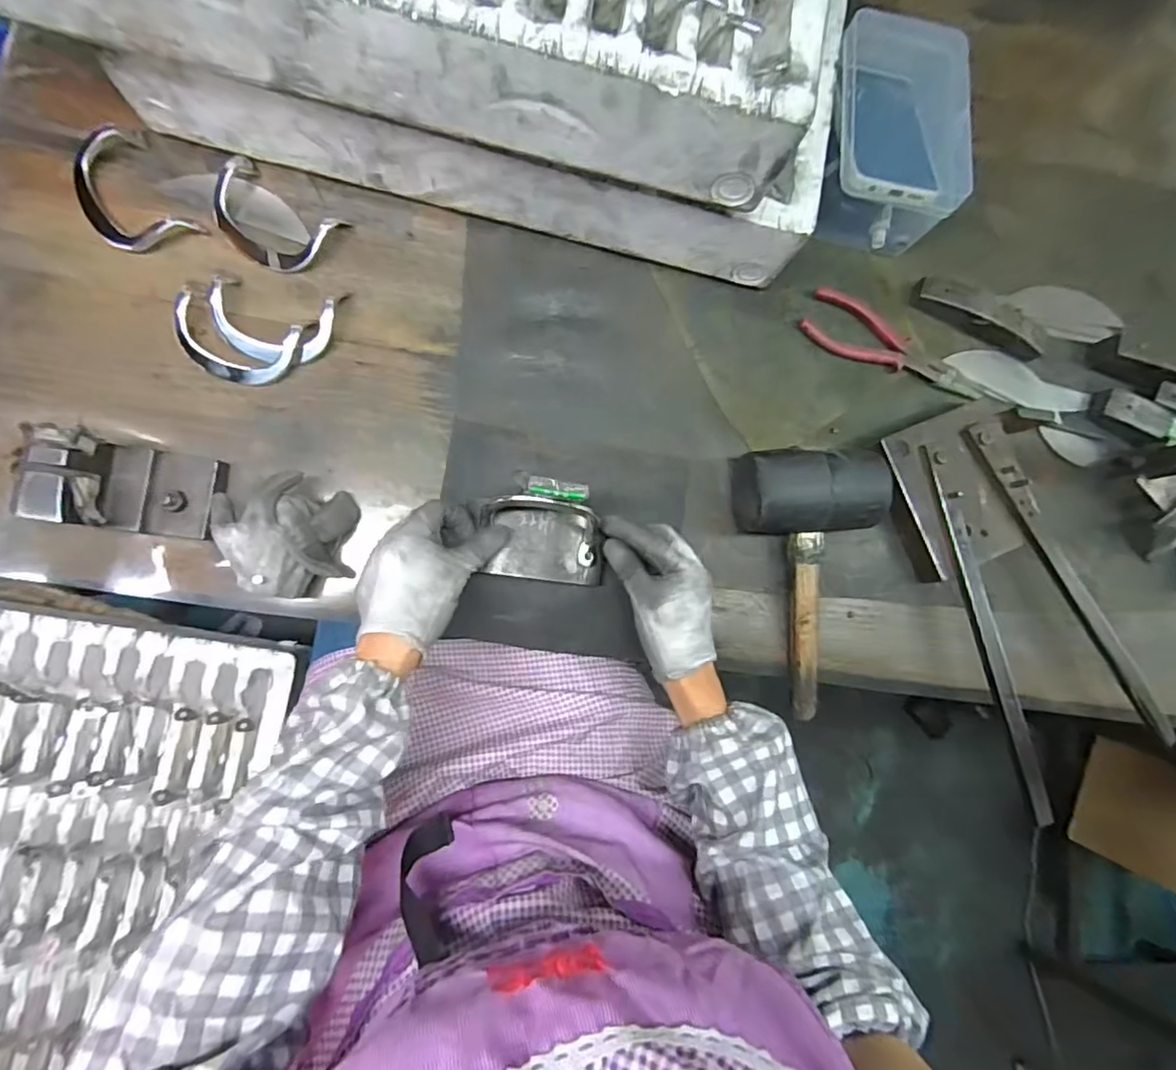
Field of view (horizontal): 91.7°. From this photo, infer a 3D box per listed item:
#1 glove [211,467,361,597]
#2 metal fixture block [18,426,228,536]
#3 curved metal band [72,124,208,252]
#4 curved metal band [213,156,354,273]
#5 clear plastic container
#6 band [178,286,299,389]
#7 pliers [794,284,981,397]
[{"bbox_3d":[-0.218,0.001,0.427,0.088,0.058,0.085,1,84,-8],"label":"glove"},{"bbox_3d":[-0.325,-0.034,0.404,0.096,0.078,0.063,7,83,-8],"label":"metal fixture block"},{"bbox_3d":[-0.370,-0.273,0.455,0.071,0.015,0.103,-34,90,-10],"label":"curved metal band"},{"bbox_3d":[-0.262,-0.261,0.470,0.093,0.018,0.070,34,81,-4],"label":"curved metal band"},{"bbox_3d":[0.270,-0.368,0.521,0.114,0.076,0.184,6,83,-8],"label":"clear plastic container"},{"bbox_3d":[-0.283,-0.153,0.455,0.093,0.014,0.056,17,82,-6],"label":"band"},{"bbox_3d":[0.290,-0.181,0.543,0.181,0.012,0.052,17,82,-7],"label":"pliers"}]

